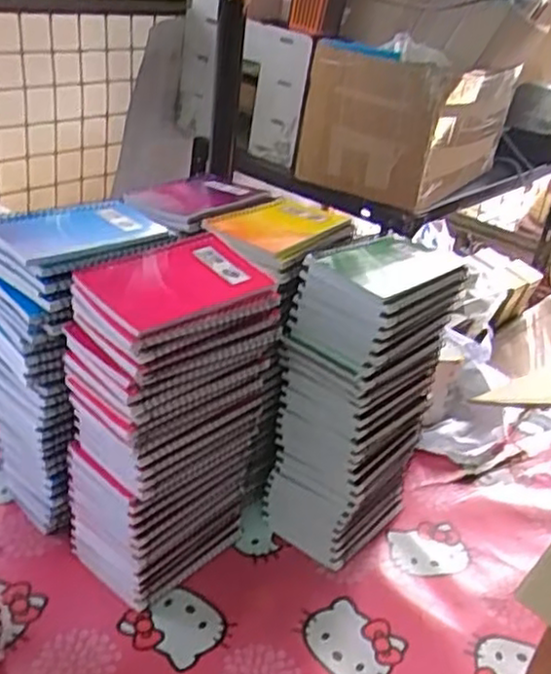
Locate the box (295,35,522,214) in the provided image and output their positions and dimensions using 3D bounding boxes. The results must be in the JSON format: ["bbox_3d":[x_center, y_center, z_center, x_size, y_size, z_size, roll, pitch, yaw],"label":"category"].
[{"bbox_3d":[0.224,-0.374,1.226,0.244,0.211,0.322,24,33,26],"label":"box"}]

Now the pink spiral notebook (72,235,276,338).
[{"bbox_3d":[-0.073,-0.041,0.538,0.134,0.012,0.085,-22,47,-41],"label":"pink spiral notebook"}]

